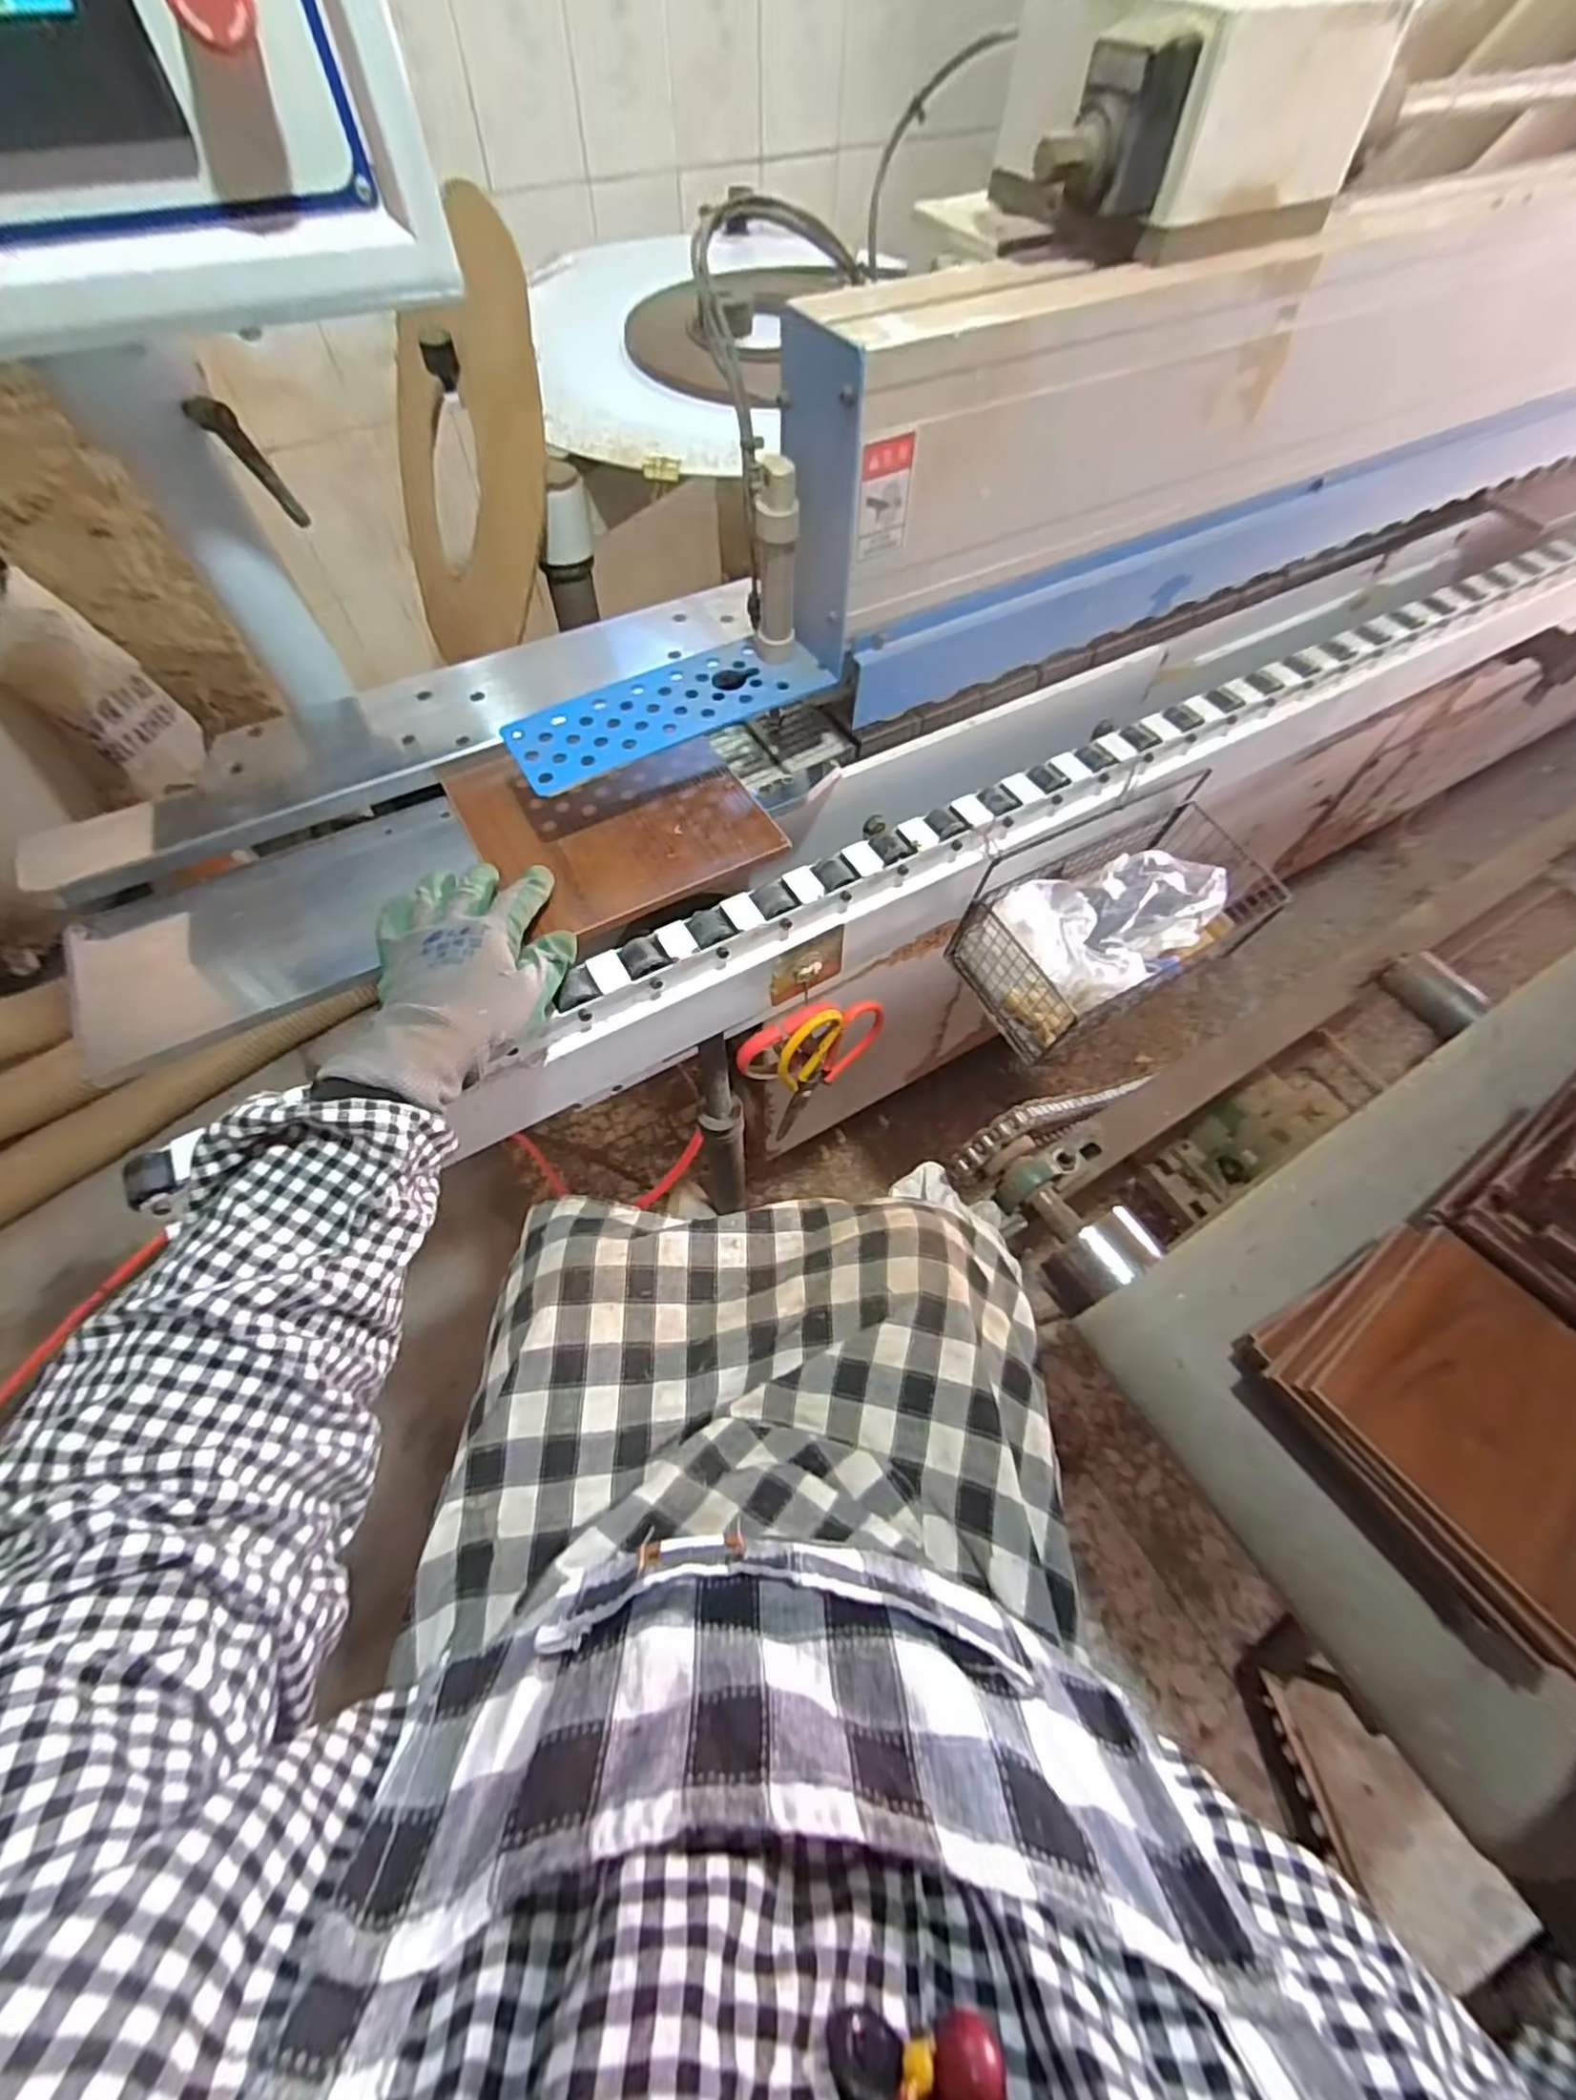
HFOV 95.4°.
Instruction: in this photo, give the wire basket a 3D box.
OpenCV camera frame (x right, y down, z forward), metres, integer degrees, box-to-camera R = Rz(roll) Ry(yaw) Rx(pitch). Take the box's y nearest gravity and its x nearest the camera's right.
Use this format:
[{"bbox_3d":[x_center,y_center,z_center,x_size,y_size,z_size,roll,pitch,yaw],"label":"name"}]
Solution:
[{"bbox_3d":[0.306,-0.125,0.642,0.289,0.111,0.138,-26,67,-14],"label":"wire basket"}]

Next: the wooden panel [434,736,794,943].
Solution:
[{"bbox_3d":[-0.124,-0.171,0.519,0.189,0.008,0.180,-27,67,-15],"label":"wooden panel"}]

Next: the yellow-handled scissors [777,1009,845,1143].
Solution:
[{"bbox_3d":[0.014,0.024,0.656,0.060,0.185,0.022,-31,68,-16],"label":"yellow-handled scissors"}]

